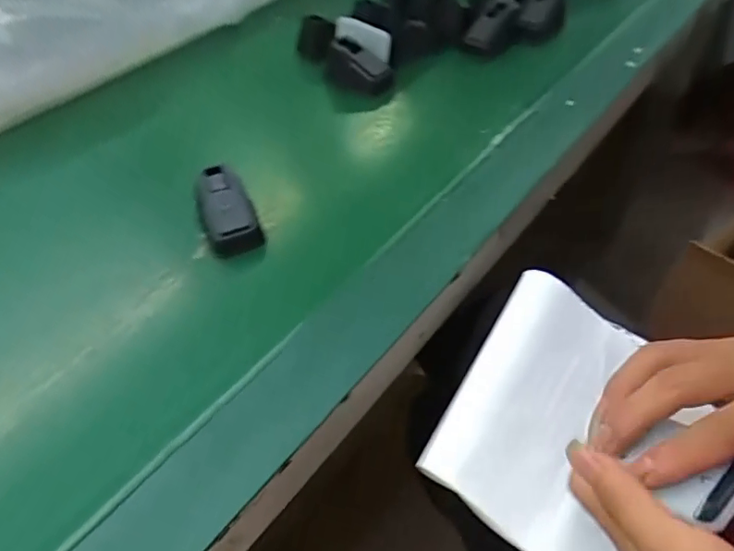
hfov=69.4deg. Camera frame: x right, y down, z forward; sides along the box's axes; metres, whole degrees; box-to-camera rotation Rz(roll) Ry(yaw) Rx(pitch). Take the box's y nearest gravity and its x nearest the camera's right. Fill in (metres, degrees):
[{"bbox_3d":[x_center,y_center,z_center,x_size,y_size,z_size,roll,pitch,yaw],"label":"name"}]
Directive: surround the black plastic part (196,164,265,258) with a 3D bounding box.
[{"bbox_3d":[-0.111,-0.050,0.416,0.043,0.038,0.066,-20,52,-15],"label":"black plastic part"}]

